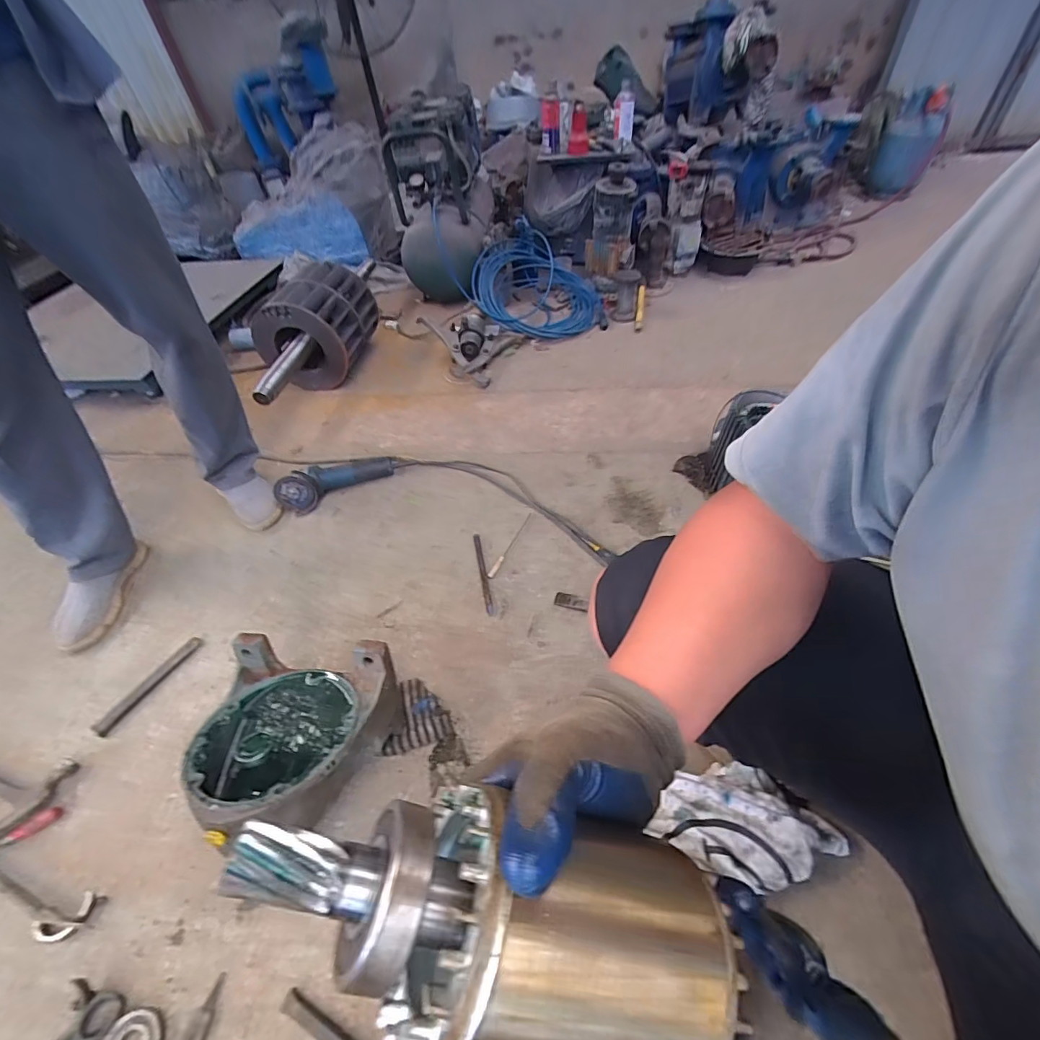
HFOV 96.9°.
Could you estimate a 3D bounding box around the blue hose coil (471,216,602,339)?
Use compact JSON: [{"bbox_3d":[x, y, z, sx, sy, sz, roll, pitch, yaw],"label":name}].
[{"bbox_3d":[0.040,-0.767,1.509,0.456,0.253,0.308,26,57,26],"label":"blue hose coil"}]

